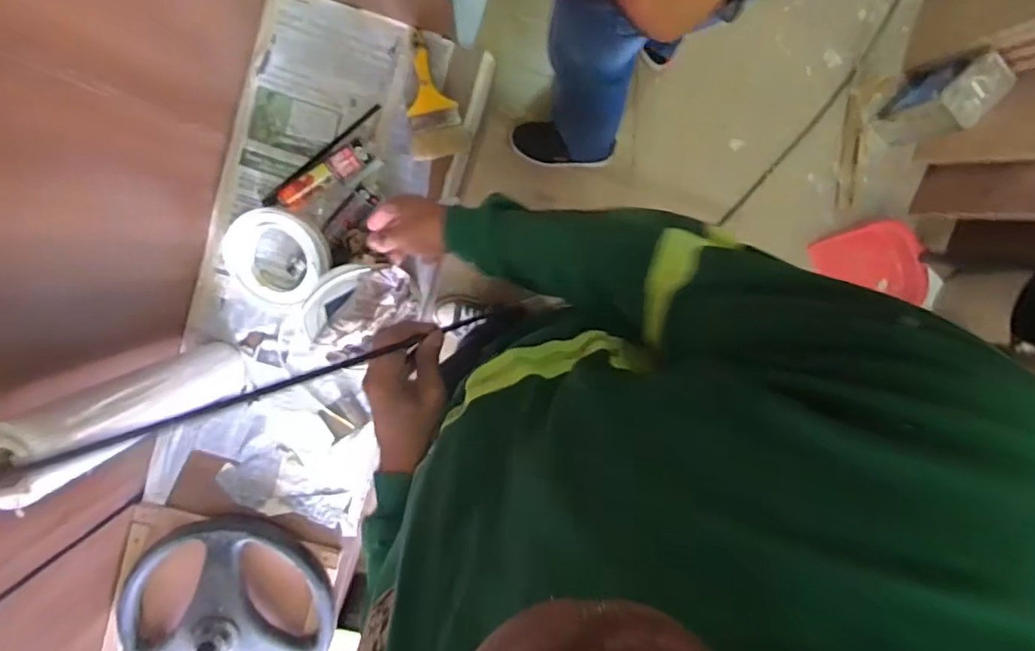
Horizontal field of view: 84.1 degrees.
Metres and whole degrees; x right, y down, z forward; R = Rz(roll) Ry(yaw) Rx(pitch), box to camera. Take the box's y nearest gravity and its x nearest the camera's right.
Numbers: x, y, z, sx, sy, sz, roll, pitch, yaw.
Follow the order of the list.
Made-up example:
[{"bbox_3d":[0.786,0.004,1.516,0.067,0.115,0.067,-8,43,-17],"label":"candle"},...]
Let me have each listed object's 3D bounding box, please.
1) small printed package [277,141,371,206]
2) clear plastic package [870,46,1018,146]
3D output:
[{"bbox_3d":[-0.349,-0.272,1.037,0.178,0.032,0.050,-31,99,1],"label":"small printed package"},{"bbox_3d":[0.978,-0.521,1.334,0.147,0.255,0.126,-41,99,3],"label":"clear plastic package"}]

